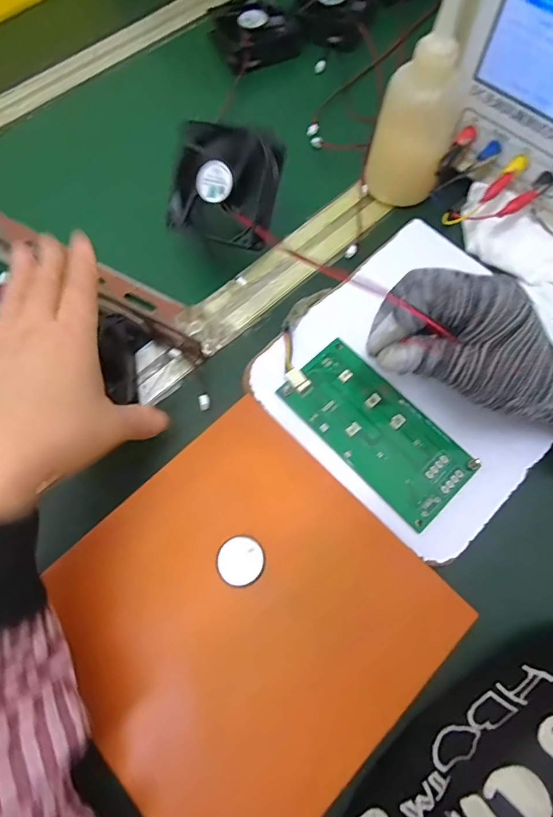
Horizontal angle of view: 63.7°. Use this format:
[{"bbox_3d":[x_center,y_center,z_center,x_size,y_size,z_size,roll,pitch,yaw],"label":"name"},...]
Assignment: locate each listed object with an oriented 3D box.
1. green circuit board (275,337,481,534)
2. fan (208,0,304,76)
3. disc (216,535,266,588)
[{"bbox_3d":[0.069,0.013,0.309,0.063,0.011,0.133,-42,73,-14],"label":"green circuit board"},{"bbox_3d":[-0.025,-0.411,0.487,0.088,0.028,0.081,-37,69,-11],"label":"fan"},{"bbox_3d":[-0.022,0.094,0.275,0.029,0.004,0.029,-2,67,4],"label":"disc"}]

